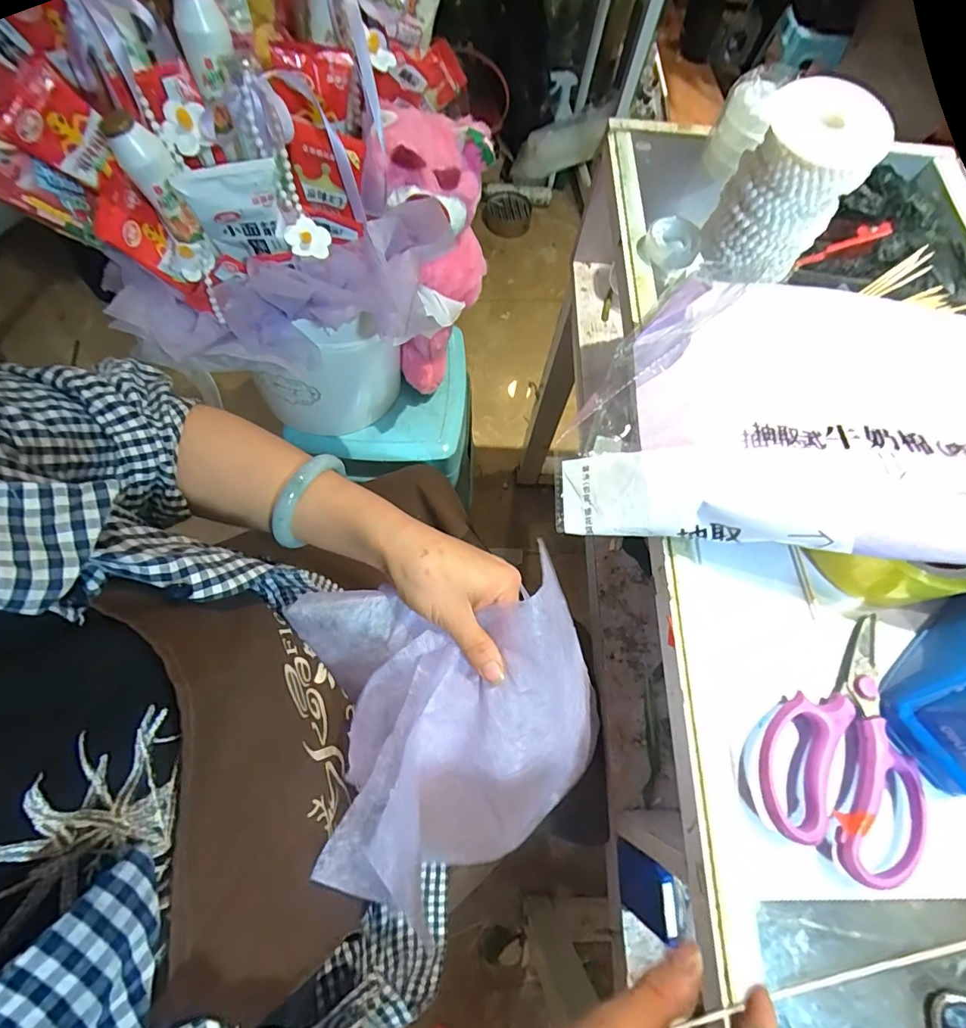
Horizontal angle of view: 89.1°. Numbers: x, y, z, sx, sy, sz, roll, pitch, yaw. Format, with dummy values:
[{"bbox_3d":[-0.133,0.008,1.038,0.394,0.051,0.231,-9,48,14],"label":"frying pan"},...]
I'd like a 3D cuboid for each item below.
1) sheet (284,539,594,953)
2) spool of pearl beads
[{"bbox_3d":[-0.007,0.135,0.331,0.179,0.140,0.184,-15,70,-7],"label":"sheet"},{"bbox_3d":[0.249,-0.263,0.409,0.093,0.123,0.077,30,71,10],"label":"spool of pearl beads"}]

